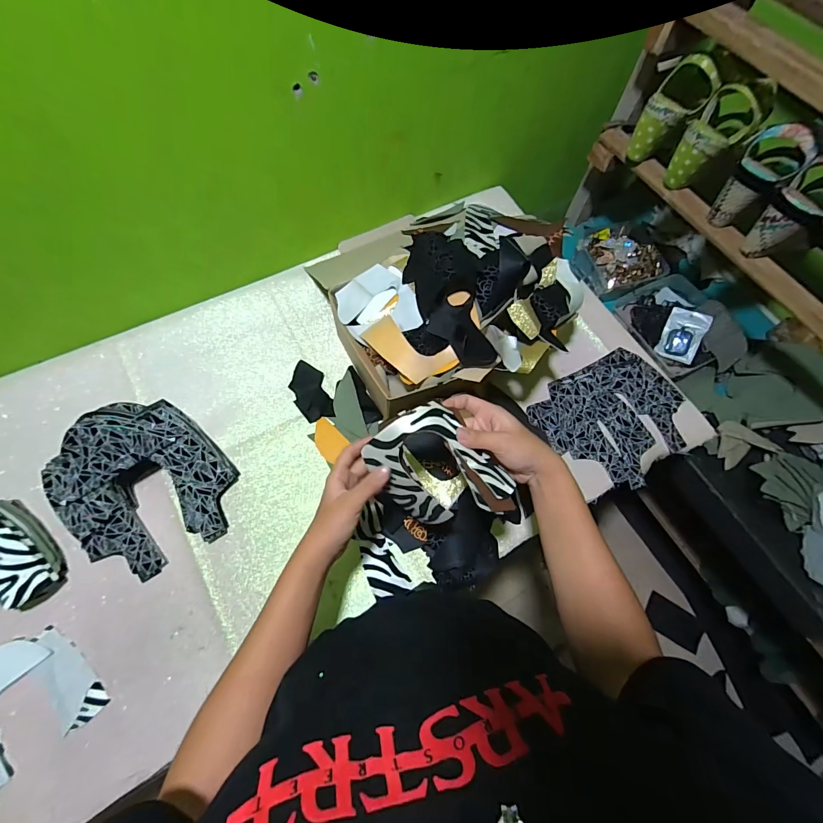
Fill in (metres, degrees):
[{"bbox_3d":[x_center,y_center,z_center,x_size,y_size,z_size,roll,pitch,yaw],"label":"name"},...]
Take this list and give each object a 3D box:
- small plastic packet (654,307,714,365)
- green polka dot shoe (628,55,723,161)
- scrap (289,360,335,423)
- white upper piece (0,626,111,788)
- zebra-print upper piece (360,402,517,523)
[{"bbox_3d":[0.529,-0.148,0.748,0.069,0.015,0.099,25,104,28],"label":"small plastic packet"},{"bbox_3d":[0.407,-0.467,0.604,0.075,0.142,0.068,34,70,11],"label":"green polka dot shoe"},{"bbox_3d":[-0.163,-0.033,0.618,0.054,0.018,0.104,-20,70,-11],"label":"scrap"},{"bbox_3d":[-0.461,0.339,0.453,0.150,0.007,0.134,-35,74,-16],"label":"white upper piece"},{"bbox_3d":[0.029,0.064,0.402,0.097,0.092,0.137,-40,75,-17],"label":"zebra-print upper piece"}]

